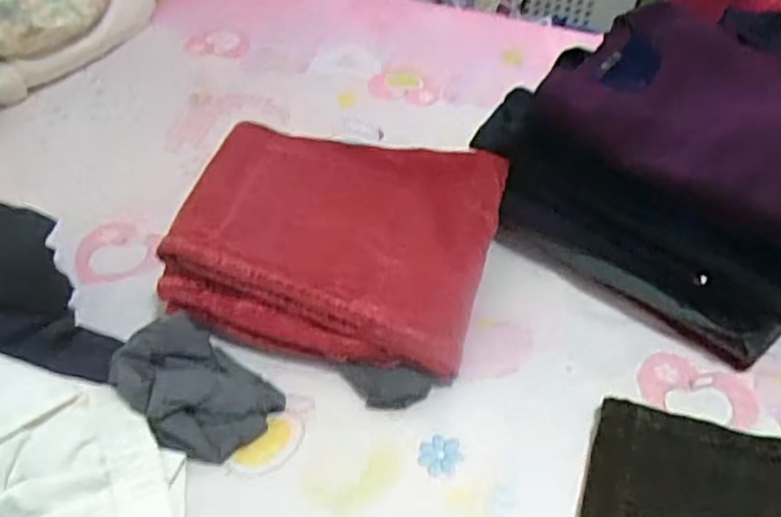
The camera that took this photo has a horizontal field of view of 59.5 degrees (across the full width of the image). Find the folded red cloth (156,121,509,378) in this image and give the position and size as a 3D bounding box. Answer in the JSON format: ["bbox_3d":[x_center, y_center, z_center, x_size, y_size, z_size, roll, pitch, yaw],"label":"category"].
[{"bbox_3d":[-0.053,-0.025,0.689,0.293,0.080,0.229,11,47,9],"label":"folded red cloth"}]

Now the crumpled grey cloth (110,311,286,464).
[{"bbox_3d":[-0.184,0.116,0.617,0.150,0.031,0.097,27,49,24],"label":"crumpled grey cloth"}]

